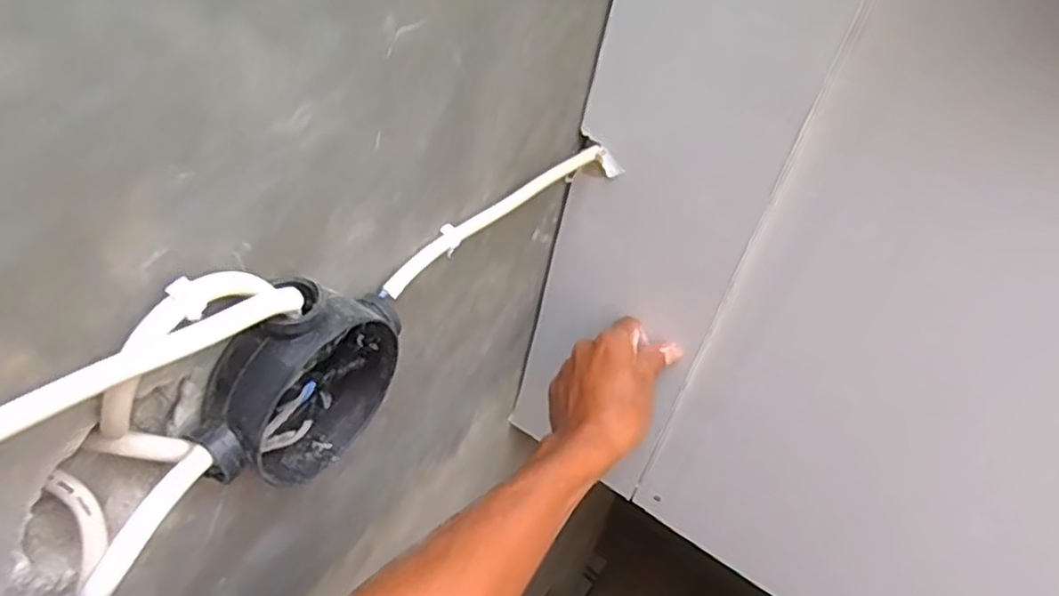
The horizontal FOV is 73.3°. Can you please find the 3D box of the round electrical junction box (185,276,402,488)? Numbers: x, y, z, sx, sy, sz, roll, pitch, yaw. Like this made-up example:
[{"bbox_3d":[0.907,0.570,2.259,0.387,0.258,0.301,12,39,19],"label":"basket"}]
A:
[{"bbox_3d":[-0.097,0.036,0.318,0.030,0.095,0.105,29,50,23],"label":"round electrical junction box"}]

